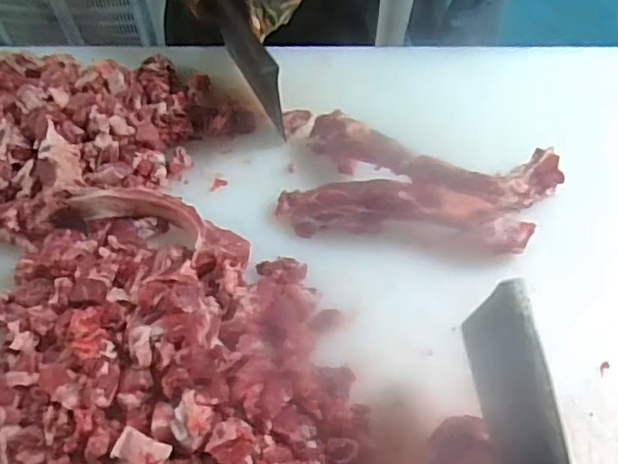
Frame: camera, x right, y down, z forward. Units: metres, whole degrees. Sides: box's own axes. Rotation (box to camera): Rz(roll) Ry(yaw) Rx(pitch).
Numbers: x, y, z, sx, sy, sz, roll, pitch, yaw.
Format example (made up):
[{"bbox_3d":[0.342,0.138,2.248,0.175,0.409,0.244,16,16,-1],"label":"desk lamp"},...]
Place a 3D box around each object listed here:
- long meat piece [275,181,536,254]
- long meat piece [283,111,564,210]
[{"bbox_3d":[0.109,-0.022,0.700,0.270,0.054,0.060,8,55,5],"label":"long meat piece"},{"bbox_3d":[0.125,-0.088,0.735,0.323,0.057,0.091,12,55,7],"label":"long meat piece"}]

